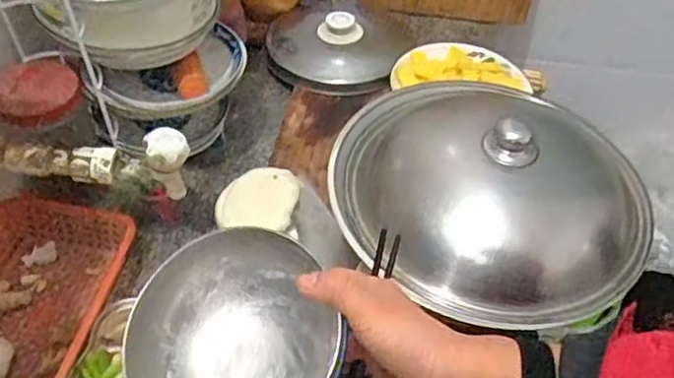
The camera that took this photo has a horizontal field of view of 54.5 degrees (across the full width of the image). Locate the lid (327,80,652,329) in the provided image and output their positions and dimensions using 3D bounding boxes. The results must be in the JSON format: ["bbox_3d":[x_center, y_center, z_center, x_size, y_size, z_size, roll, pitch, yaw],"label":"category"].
[{"bbox_3d":[0.165,-0.013,0.687,0.341,0.091,0.312,2,48,-2],"label":"lid"}]

